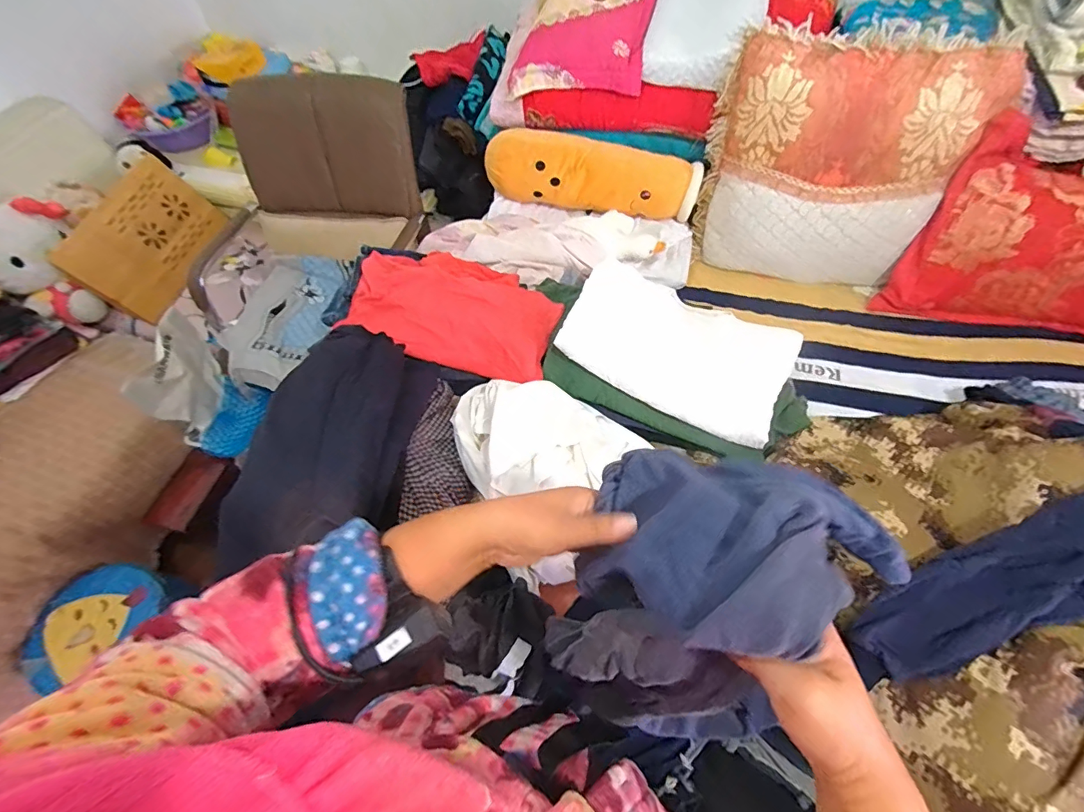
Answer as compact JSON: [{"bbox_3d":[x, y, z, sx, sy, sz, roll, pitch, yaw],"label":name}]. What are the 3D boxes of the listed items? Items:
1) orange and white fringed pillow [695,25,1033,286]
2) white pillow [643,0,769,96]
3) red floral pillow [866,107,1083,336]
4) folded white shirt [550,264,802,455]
[{"bbox_3d":[0.756,-0.591,1.250,0.623,0.616,0.160,11,42,9],"label":"orange and white fringed pillow"},{"bbox_3d":[0.466,-1.098,1.332,0.305,0.145,0.604,13,59,11],"label":"white pillow"},{"bbox_3d":[1.316,-0.360,1.207,0.704,0.533,0.160,17,36,5],"label":"red floral pillow"},{"bbox_3d":[0.306,-0.142,1.076,0.493,0.066,0.317,29,64,12],"label":"folded white shirt"}]

